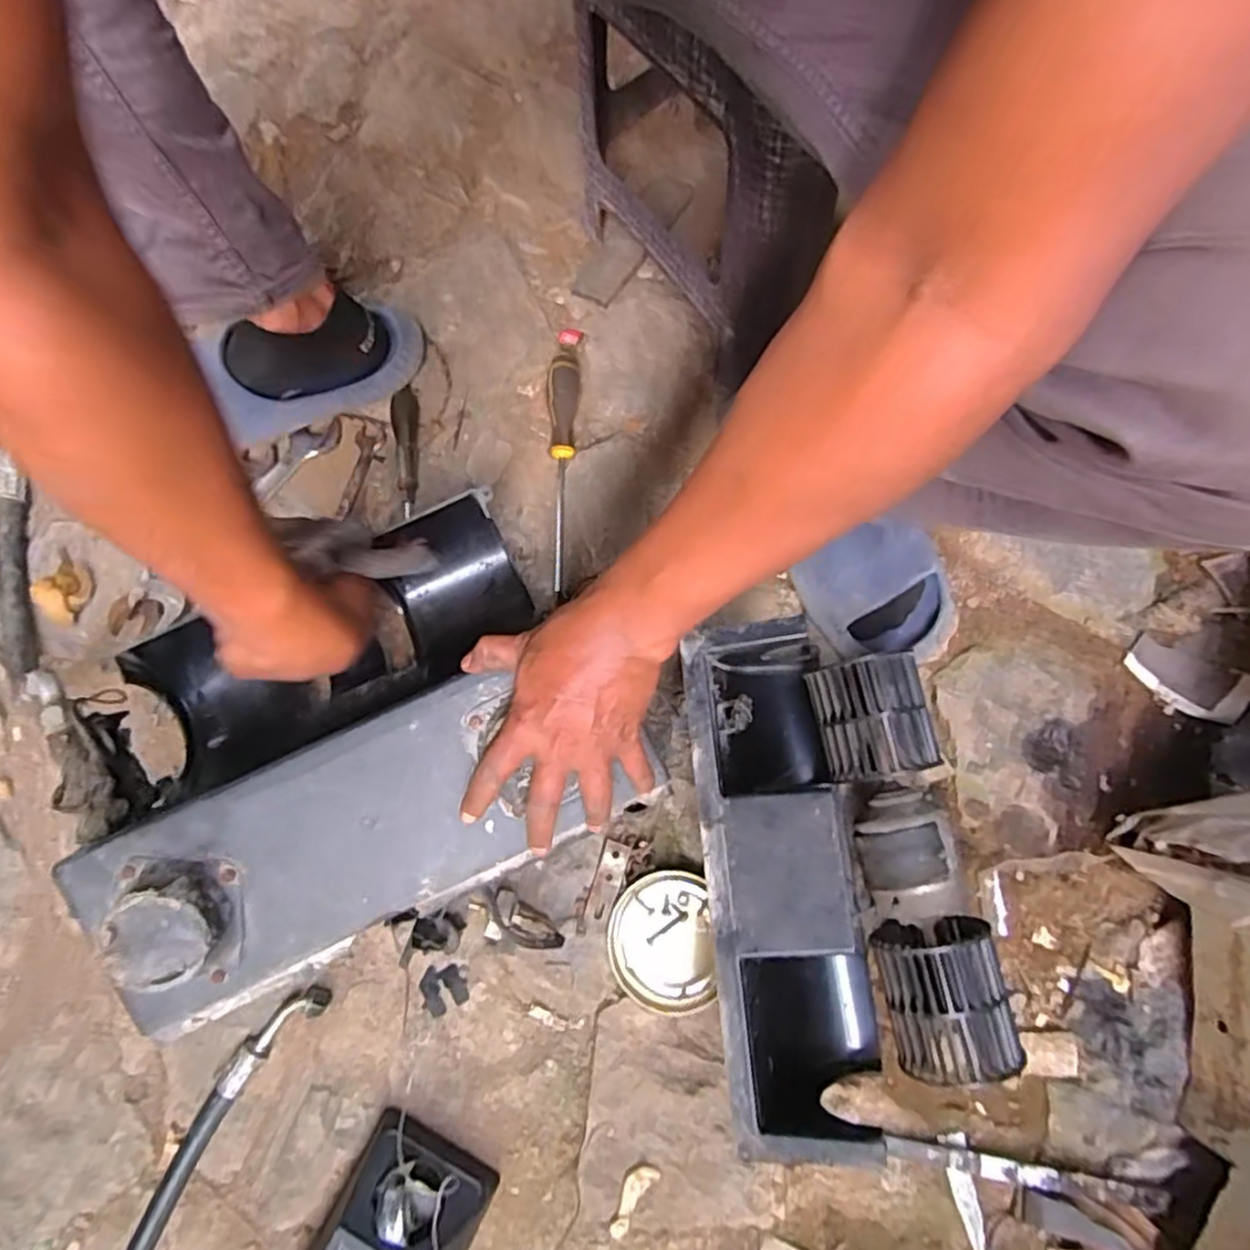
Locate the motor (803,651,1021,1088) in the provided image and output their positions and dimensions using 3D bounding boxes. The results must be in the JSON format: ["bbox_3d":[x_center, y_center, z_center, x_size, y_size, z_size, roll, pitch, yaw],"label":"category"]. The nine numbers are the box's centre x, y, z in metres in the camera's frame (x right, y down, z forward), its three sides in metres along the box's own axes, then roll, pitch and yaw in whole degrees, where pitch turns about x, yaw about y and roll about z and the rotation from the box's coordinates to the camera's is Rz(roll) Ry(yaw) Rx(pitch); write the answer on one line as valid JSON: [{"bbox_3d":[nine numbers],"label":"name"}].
[{"bbox_3d":[0.210,0.171,0.540,0.077,0.092,0.297,-12,74,-1],"label":"motor"}]

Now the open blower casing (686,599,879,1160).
[{"bbox_3d":[0.116,0.178,0.532,0.120,0.131,0.338,-6,74,1],"label":"open blower casing"}]

